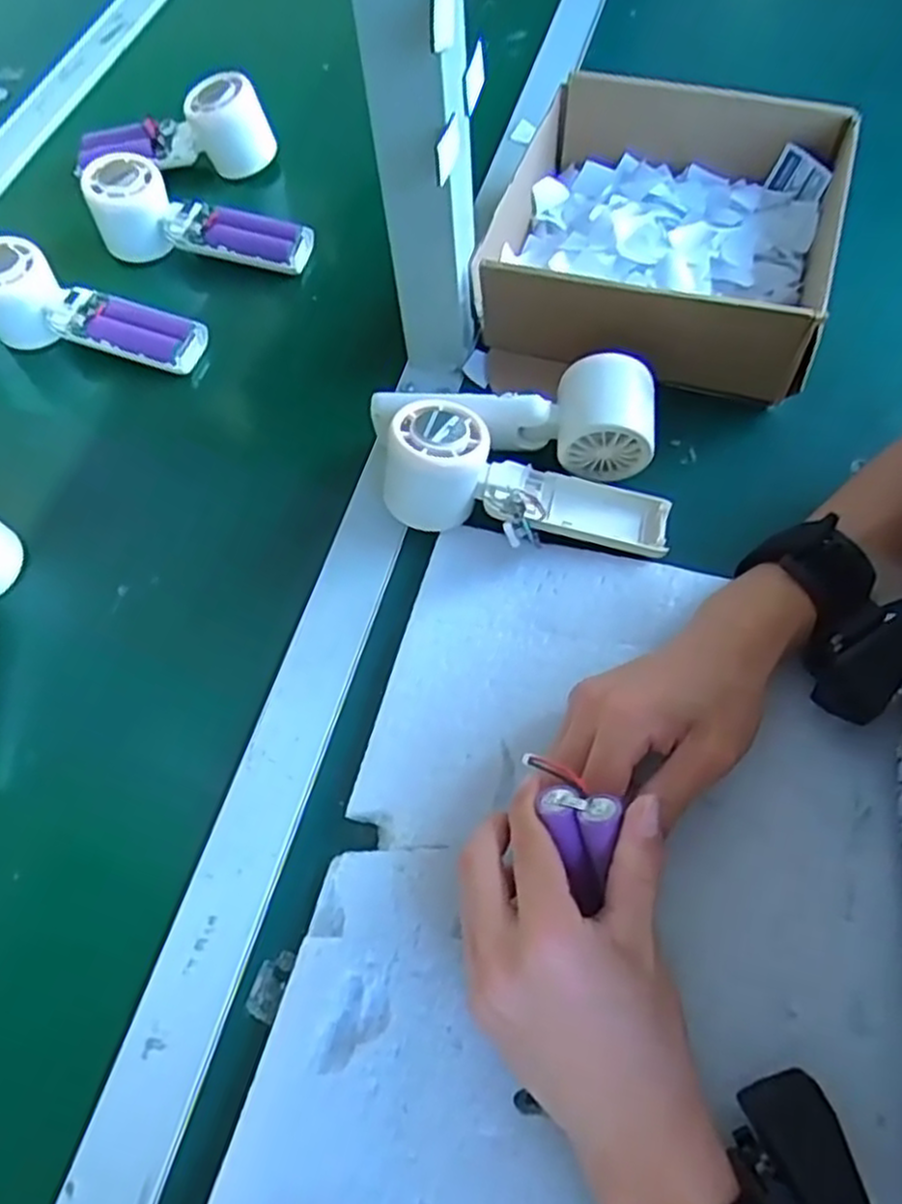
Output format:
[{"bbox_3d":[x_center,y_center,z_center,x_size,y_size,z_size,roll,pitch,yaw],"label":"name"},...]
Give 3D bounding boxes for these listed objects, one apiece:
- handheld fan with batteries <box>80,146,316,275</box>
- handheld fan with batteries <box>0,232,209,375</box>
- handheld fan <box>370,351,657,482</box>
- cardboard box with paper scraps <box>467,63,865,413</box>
[{"bbox_3d":[-0.189,-0.292,0.574,0.163,0.051,0.048,10,64,9],"label":"handheld fan with batteries"},{"bbox_3d":[-0.257,-0.203,0.546,0.165,0.048,0.049,18,65,-2],"label":"handheld fan with batteries"},{"bbox_3d":[0.038,-0.114,0.460,0.166,0.050,0.051,8,63,8],"label":"handheld fan"},{"bbox_3d":[0.139,-0.243,0.515,0.220,0.080,0.241,15,65,11],"label":"cardboard box with paper scraps"}]

